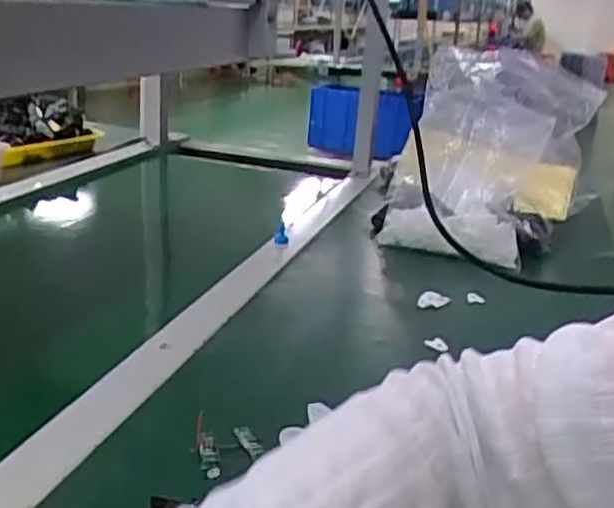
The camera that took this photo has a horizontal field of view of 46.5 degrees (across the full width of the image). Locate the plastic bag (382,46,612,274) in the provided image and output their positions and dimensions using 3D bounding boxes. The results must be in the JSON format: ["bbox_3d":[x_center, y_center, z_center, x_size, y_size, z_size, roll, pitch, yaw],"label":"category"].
[{"bbox_3d":[0.270,-0.149,1.038,0.264,0.248,0.300,8,20,13],"label":"plastic bag"}]

